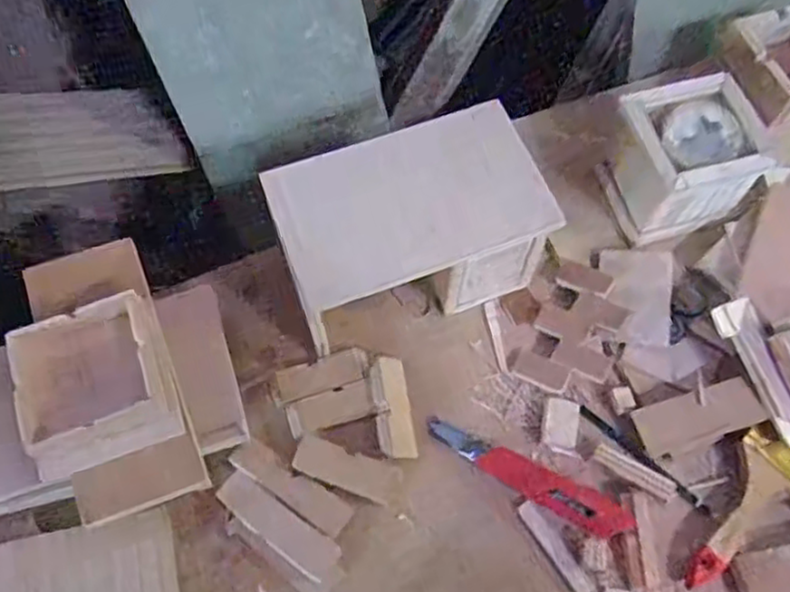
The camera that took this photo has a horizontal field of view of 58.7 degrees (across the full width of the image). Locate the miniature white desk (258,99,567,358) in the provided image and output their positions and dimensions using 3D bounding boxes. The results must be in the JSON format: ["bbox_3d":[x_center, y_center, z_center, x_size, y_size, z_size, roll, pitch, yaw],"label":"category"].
[{"bbox_3d":[0.016,-0.054,0.631,0.230,0.137,0.126,-17,64,-8],"label":"miniature white desk"}]

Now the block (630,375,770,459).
[{"bbox_3d":[0.264,0.105,0.613,0.101,0.005,0.046,-24,74,11],"label":"block"}]

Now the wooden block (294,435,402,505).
[{"bbox_3d":[-0.041,0.151,0.608,0.093,0.008,0.035,17,65,9],"label":"wooden block"}]

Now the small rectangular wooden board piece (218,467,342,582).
[{"bbox_3d":[-0.099,0.193,0.594,0.113,0.004,0.034,32,68,15],"label":"small rectangular wooden board piece"}]

